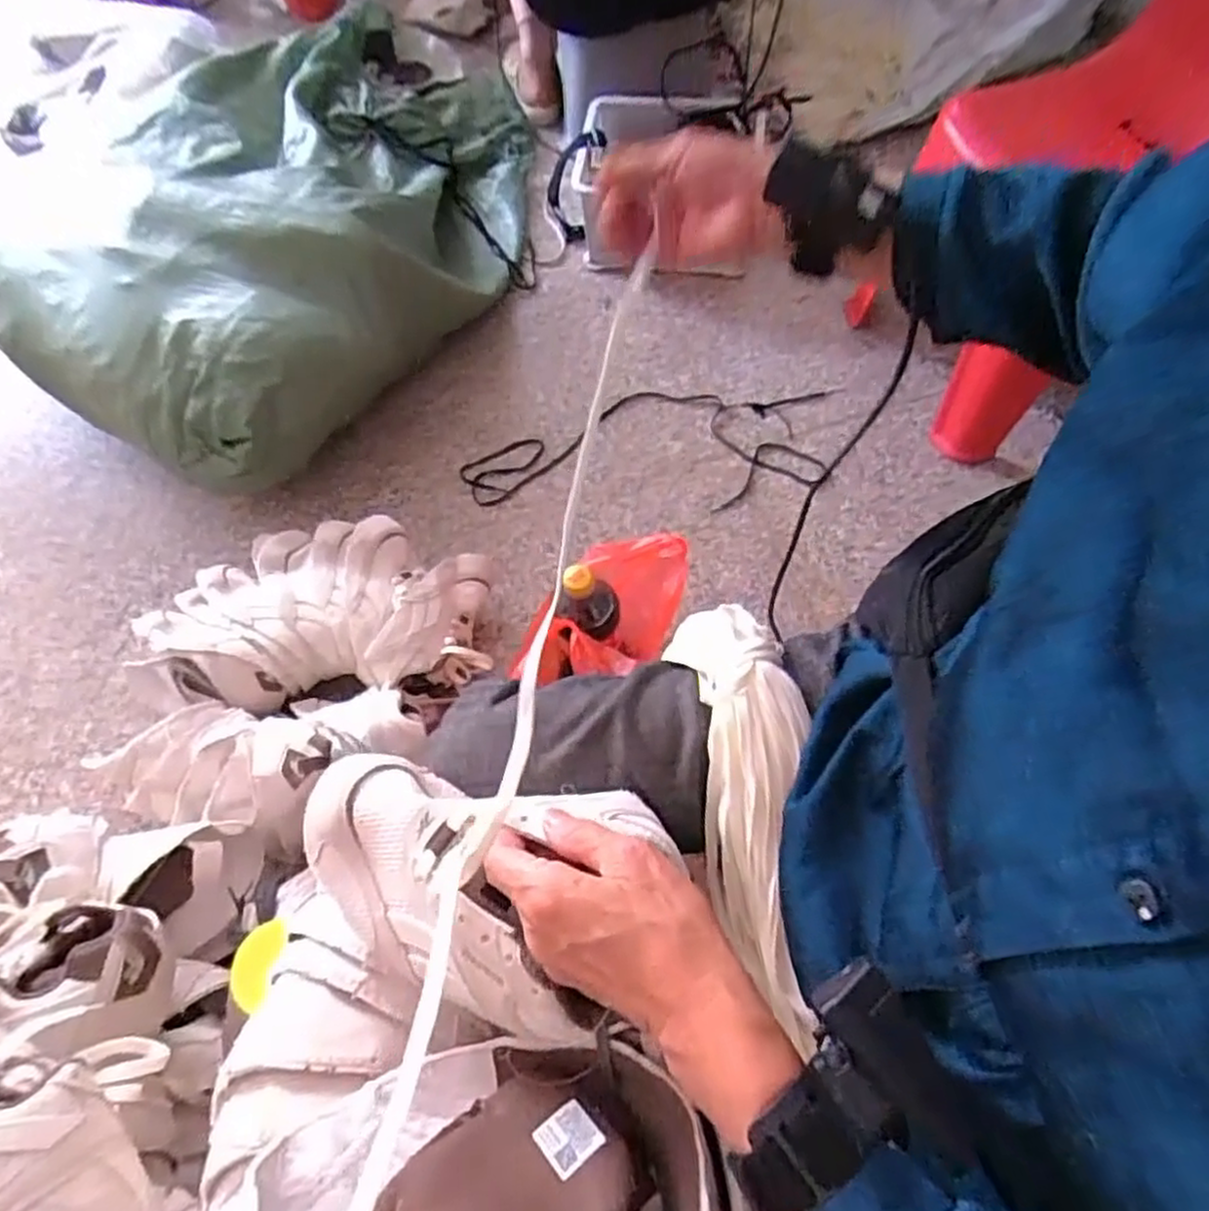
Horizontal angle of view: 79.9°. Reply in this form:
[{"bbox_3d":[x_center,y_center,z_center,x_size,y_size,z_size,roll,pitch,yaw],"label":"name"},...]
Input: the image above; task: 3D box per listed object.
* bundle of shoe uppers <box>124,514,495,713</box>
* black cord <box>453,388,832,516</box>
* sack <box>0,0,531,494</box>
[{"bbox_3d":[-0.390,0.024,0.928,0.480,0.141,0.213,-9,64,-1],"label":"bundle of shoe uppers"},{"bbox_3d":[0.057,-0.243,1.104,0.534,0.012,0.213,0,64,4],"label":"black cord"},{"bbox_3d":[-0.500,-0.665,1.190,0.622,0.290,1.065,9,65,8],"label":"sack"}]

